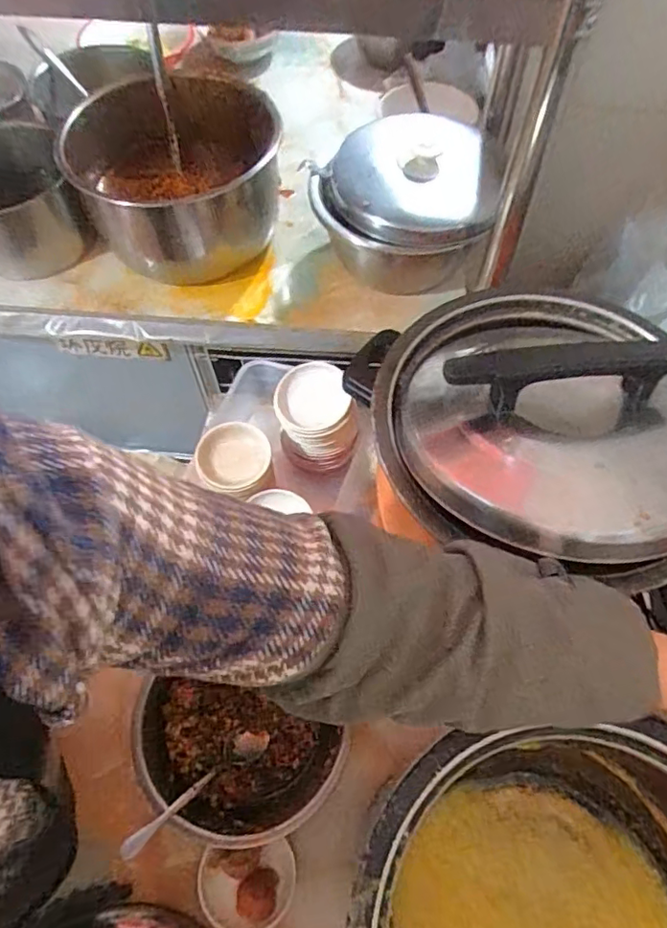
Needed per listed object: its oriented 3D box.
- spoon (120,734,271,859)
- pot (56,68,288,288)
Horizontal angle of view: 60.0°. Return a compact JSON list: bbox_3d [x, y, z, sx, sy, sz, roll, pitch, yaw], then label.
[{"bbox_3d":[-0.127,0.311,0.554,0.030,0.026,0.165,42,31,20],"label":"spoon"},{"bbox_3d":[-0.219,-0.416,0.845,0.309,0.163,0.316,0,62,1],"label":"pot"}]

